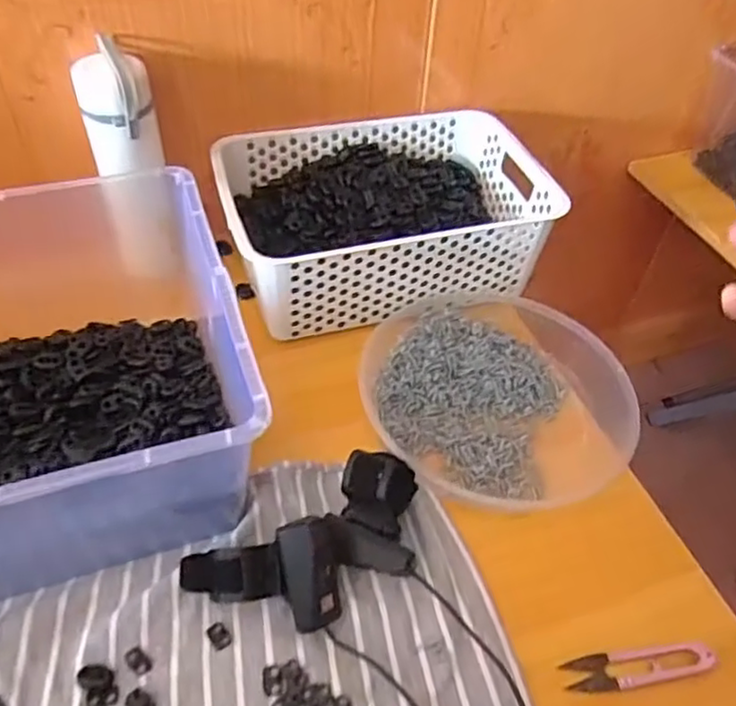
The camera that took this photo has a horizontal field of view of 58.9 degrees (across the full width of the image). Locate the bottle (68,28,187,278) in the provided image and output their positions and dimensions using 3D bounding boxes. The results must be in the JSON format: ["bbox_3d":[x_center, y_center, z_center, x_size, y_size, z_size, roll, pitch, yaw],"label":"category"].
[{"bbox_3d":[-0.217,-0.163,0.604,0.061,0.218,0.067,-12,50,-14],"label":"bottle"}]

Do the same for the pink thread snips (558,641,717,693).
[{"bbox_3d":[0.180,0.208,0.432,0.098,0.006,0.024,-7,44,0],"label":"pink thread snips"}]

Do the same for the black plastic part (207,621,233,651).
[{"bbox_3d":[-0.098,0.187,0.431,0.012,0.004,0.018,-32,57,-28],"label":"black plastic part"}]

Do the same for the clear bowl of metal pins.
[{"bbox_3d":[0.103,0.028,0.571,0.217,0.052,0.223,2,48,-2],"label":"clear bowl of metal pins"}]

